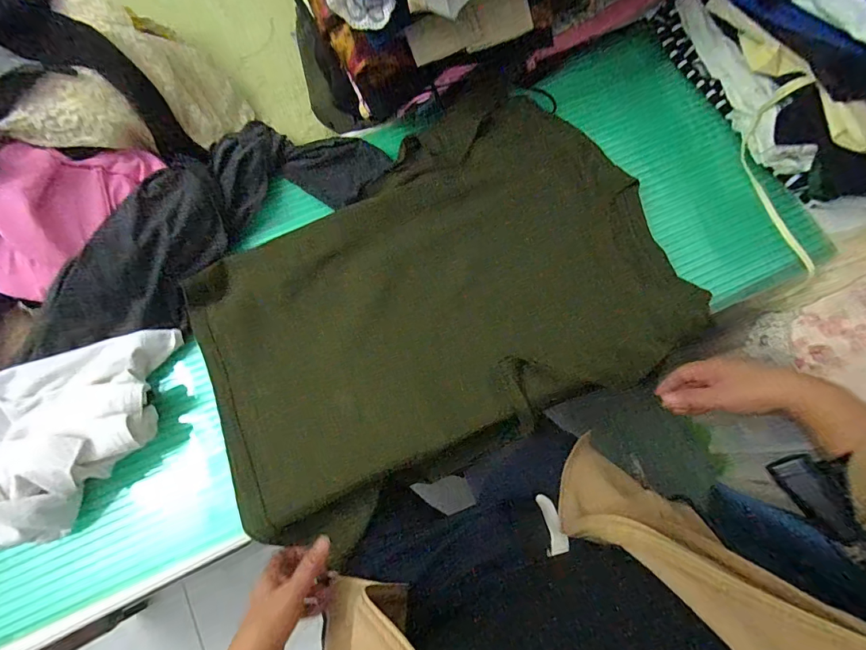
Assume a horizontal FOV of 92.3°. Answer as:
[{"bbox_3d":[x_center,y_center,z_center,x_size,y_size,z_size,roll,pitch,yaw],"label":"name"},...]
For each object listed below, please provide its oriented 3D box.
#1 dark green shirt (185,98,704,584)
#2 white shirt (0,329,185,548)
[{"bbox_3d":[-0.002,-0.023,0.515,0.546,0.078,0.378,-31,85,-4],"label":"dark green shirt"},{"bbox_3d":[-0.417,0.128,0.423,0.320,0.057,0.173,-23,75,-6],"label":"white shirt"}]

